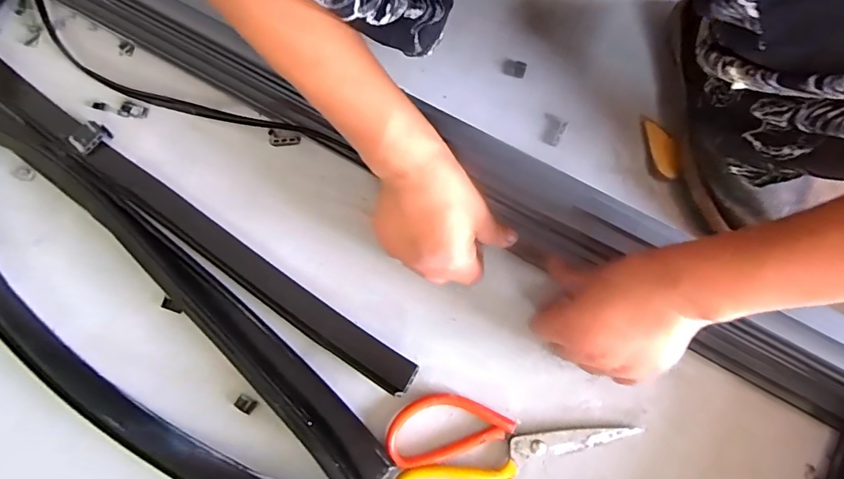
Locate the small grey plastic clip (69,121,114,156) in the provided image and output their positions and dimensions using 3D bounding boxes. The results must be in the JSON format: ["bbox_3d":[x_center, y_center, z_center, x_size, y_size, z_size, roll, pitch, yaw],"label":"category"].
[{"bbox_3d":[-0.319,-0.099,0.441,0.022,0.013,0.031,39,80,10],"label":"small grey plastic clip"}]

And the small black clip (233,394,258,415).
[{"bbox_3d":[-0.146,0.136,0.377,0.016,0.004,0.012,26,78,7],"label":"small black clip"}]

